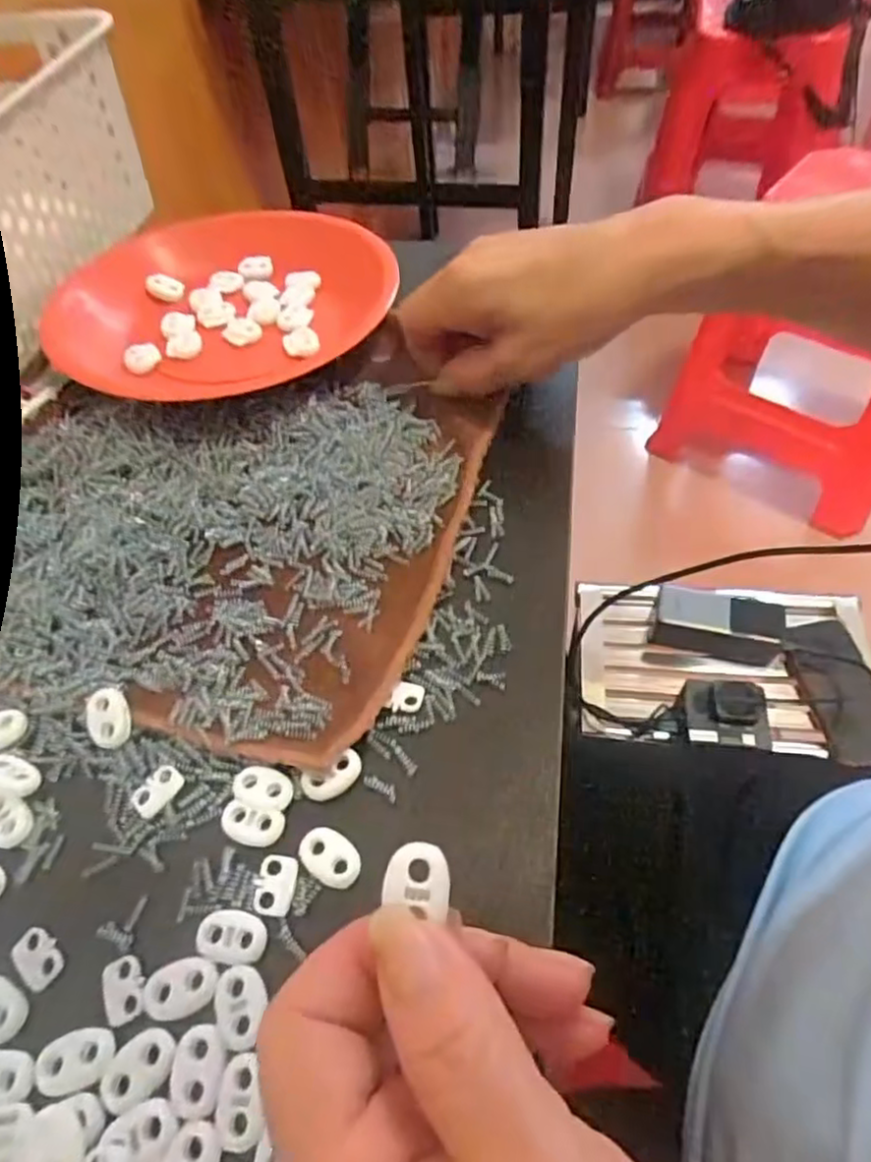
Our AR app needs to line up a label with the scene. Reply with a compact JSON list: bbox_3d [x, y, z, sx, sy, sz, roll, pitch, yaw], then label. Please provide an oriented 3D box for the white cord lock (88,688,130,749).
[{"bbox_3d":[-0.124,0.052,0.258,0.014,0.004,0.022,-12,77,-14],"label":"white cord lock"}]

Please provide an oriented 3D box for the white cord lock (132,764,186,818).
[{"bbox_3d":[-0.102,0.077,0.249,0.013,0.004,0.019,35,64,23],"label":"white cord lock"}]

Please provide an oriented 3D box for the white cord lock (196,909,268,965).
[{"bbox_3d":[-0.066,0.114,0.218,0.022,0.004,0.014,7,56,7],"label":"white cord lock"}]

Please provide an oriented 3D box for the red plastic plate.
[{"bbox_3d":[-0.132,-0.180,0.410,0.190,0.031,0.190,-1,56,2],"label":"red plastic plate"}]

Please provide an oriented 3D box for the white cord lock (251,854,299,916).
[{"bbox_3d":[-0.054,0.102,0.228,0.014,0.004,0.018,5,56,6],"label":"white cord lock"}]

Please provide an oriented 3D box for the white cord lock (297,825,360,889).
[{"bbox_3d":[-0.036,0.094,0.231,0.023,0.004,0.015,27,61,19],"label":"white cord lock"}]

